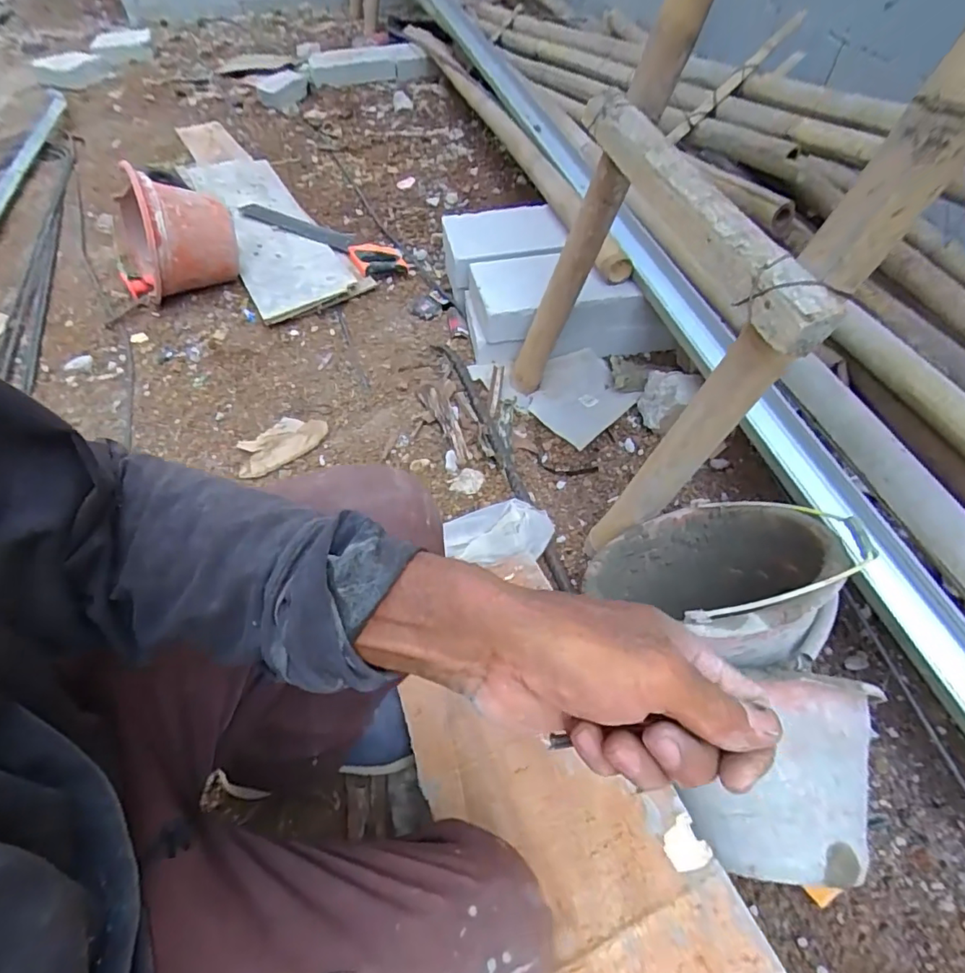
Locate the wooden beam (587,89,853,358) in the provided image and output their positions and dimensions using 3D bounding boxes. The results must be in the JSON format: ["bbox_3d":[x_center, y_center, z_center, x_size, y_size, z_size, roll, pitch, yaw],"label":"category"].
[{"bbox_3d":[0.246,-0.338,0.634,0.067,0.062,0.507,-13,55,-9],"label":"wooden beam"}]

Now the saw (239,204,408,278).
[{"bbox_3d":[-0.432,-0.690,1.455,0.537,0.057,0.152,28,61,20],"label":"saw"}]

